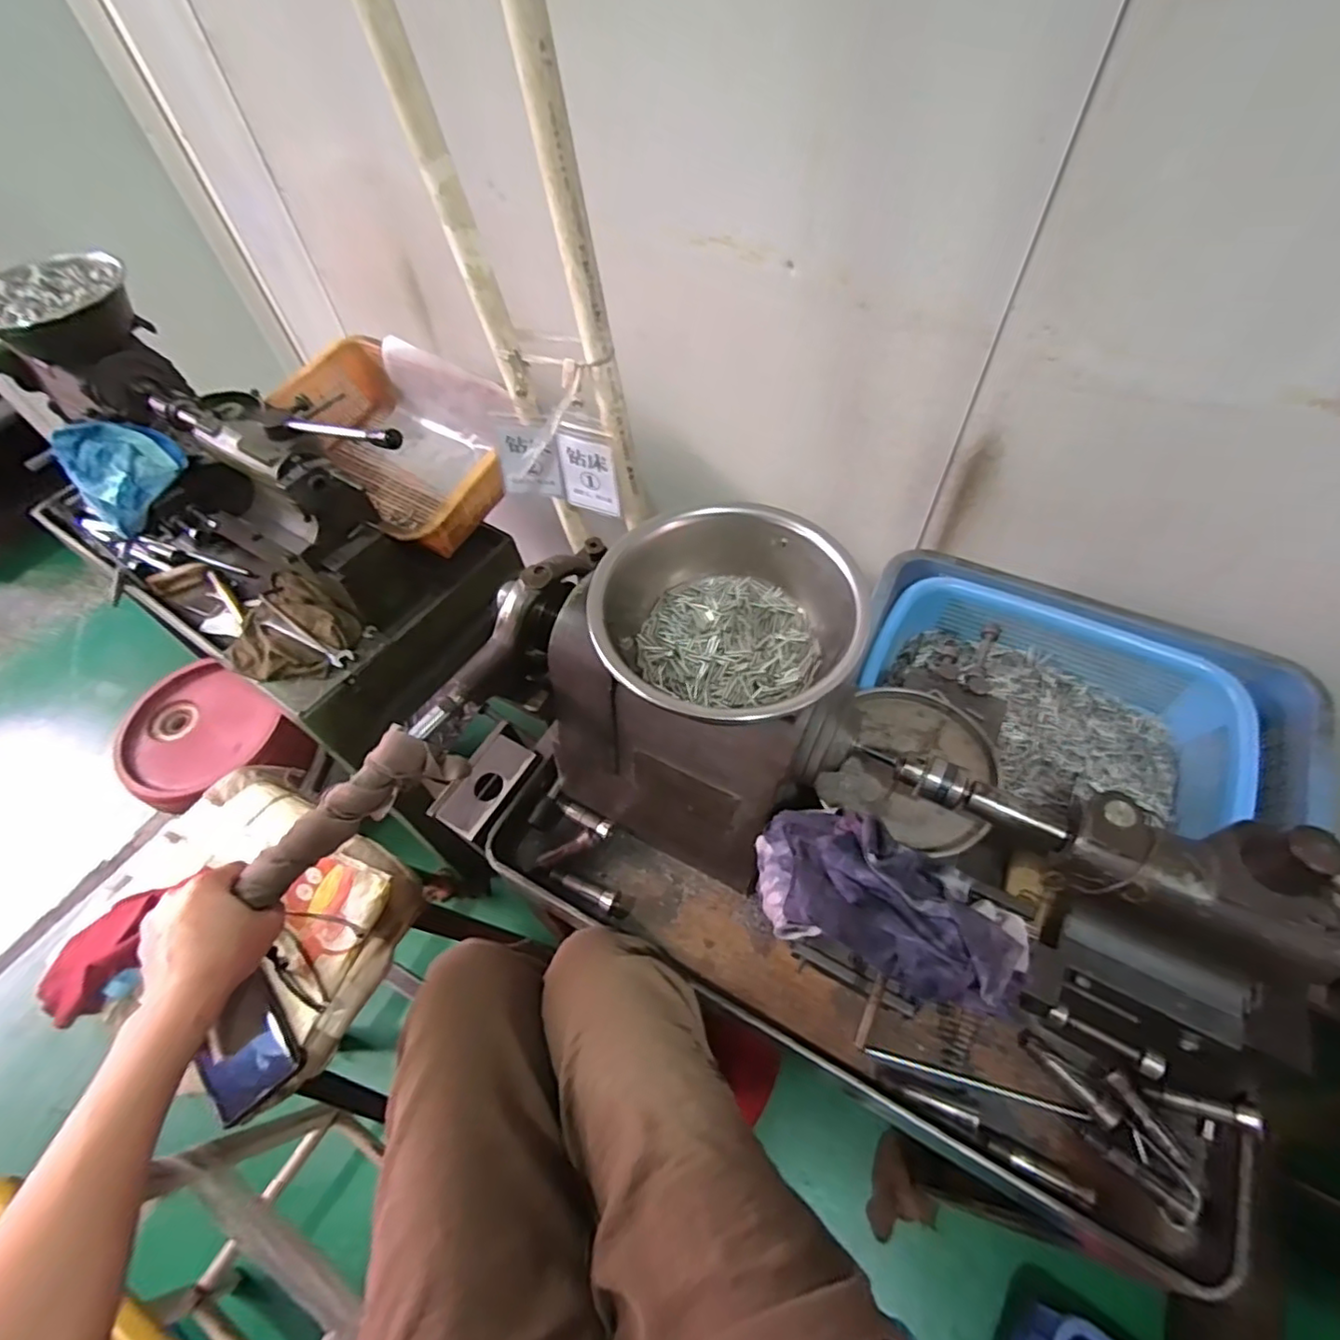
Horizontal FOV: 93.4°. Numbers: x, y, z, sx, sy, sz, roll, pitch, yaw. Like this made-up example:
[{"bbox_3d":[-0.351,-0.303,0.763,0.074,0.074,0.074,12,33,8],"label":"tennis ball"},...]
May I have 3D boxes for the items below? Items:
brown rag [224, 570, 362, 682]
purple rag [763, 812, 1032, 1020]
[{"bbox_3d":[-0.496,-0.046,0.827,0.171,0.039,0.141,25,61,19],"label":"brown rag"},{"bbox_3d":[0.141,0.154,0.425,0.175,0.064,0.090,21,60,17],"label":"purple rag"}]

